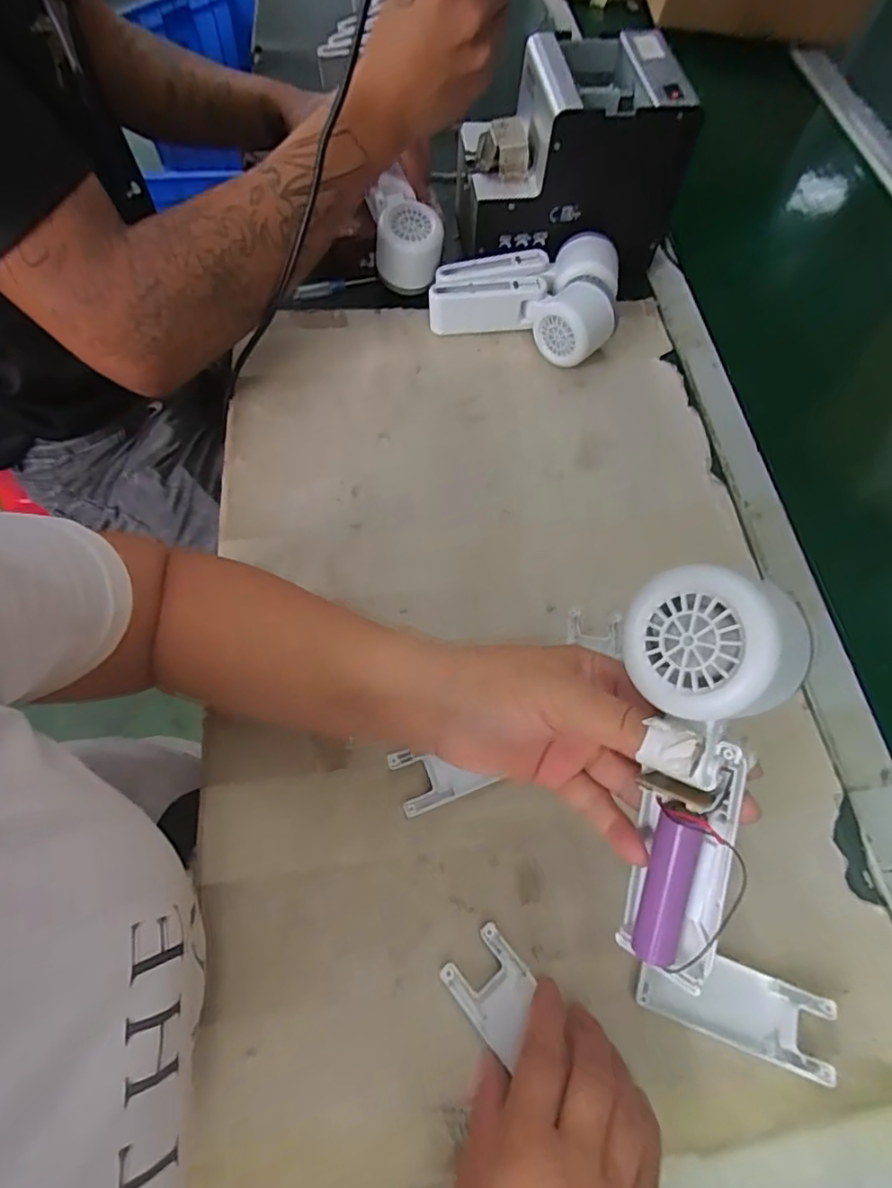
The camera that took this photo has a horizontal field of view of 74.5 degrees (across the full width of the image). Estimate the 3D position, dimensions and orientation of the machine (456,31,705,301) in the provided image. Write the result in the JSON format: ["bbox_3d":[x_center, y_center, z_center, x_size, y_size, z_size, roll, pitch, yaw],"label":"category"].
[{"bbox_3d":[0.110,-0.388,0.536,0.185,0.143,0.146,-3,65,-4],"label":"machine"}]

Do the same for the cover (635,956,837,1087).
[{"bbox_3d":[0.154,0.221,0.316,0.102,0.011,0.039,18,65,6],"label":"cover"}]

